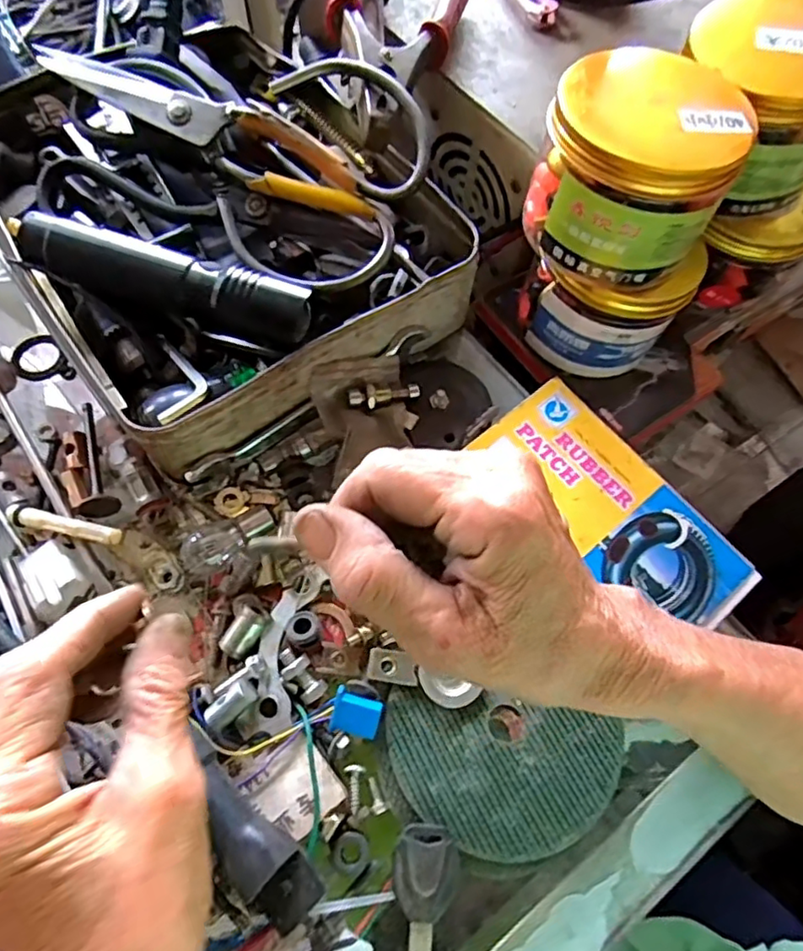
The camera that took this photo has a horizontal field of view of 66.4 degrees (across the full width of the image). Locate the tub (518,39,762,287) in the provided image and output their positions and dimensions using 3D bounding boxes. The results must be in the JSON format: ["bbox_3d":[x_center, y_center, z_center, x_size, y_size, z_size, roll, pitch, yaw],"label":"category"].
[{"bbox_3d":[0.100,-0.132,0.272,0.079,0.067,0.066,17,69,4],"label":"tub"}]

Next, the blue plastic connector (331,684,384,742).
[{"bbox_3d":[-0.019,0.105,0.271,0.022,0.009,0.018,14,69,2],"label":"blue plastic connector"}]

